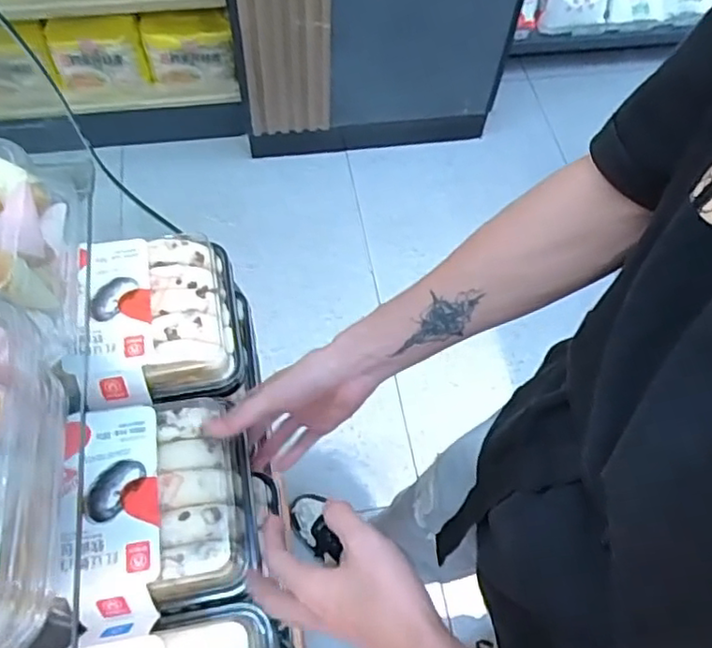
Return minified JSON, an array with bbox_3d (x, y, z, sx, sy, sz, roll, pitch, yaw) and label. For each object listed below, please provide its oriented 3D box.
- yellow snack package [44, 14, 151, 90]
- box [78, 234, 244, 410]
[{"bbox_3d":[-0.623,-0.658,1.526,0.208,0.166,0.040,-9,61,-8],"label":"yellow snack package"},{"bbox_3d":[-0.172,-0.010,0.565,0.120,0.053,0.159,-10,61,-8],"label":"box"}]

